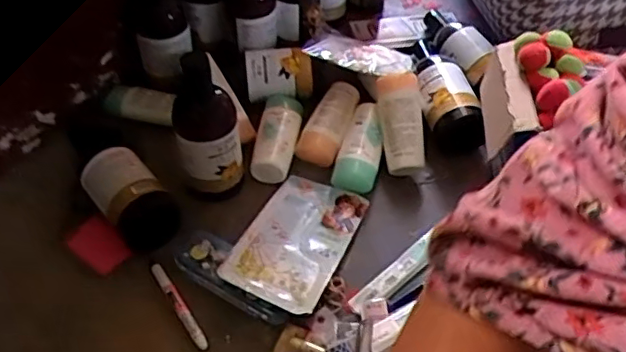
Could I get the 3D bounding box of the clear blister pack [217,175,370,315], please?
[{"bbox_3d":[-0.017,0.062,0.616,0.095,0.011,0.169,23,42,11],"label":"clear blister pack"}]

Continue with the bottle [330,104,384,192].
[{"bbox_3d":[0.056,-0.035,0.692,0.046,0.031,0.115,12,51,7],"label":"bottle"}]

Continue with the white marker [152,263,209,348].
[{"bbox_3d":[-0.130,0.123,0.577,0.012,0.007,0.104,-27,56,-23],"label":"white marker"}]

